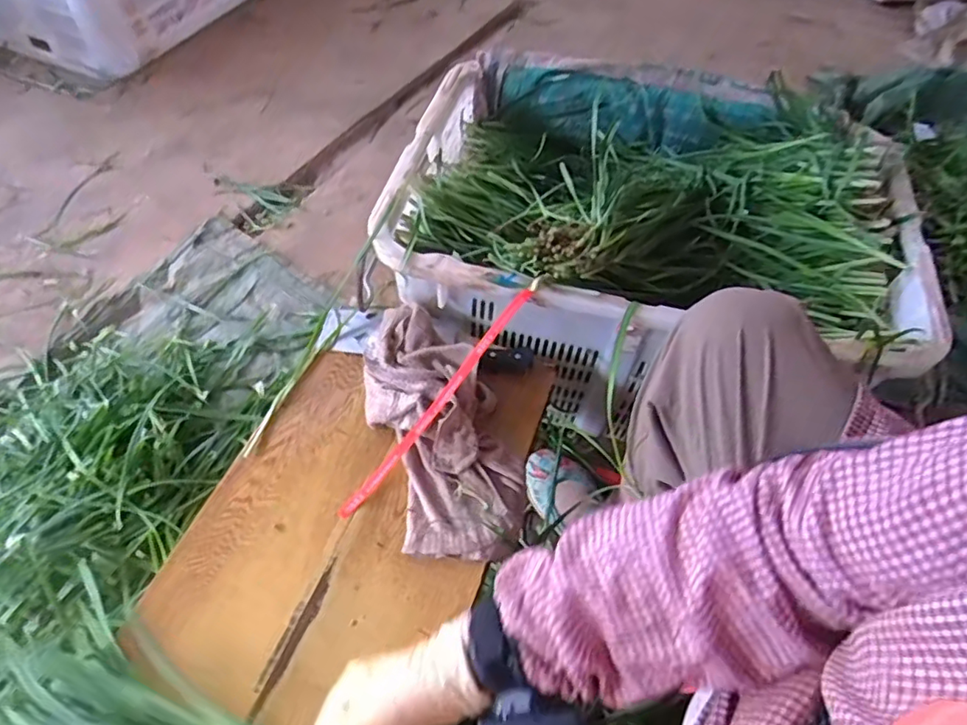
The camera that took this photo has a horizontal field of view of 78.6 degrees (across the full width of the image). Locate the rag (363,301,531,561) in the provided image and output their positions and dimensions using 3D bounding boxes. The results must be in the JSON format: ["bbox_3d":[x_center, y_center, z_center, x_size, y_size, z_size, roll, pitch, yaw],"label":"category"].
[{"bbox_3d":[-0.050,0.063,0.685,0.150,0.048,0.326,-14,56,-15],"label":"rag"}]

